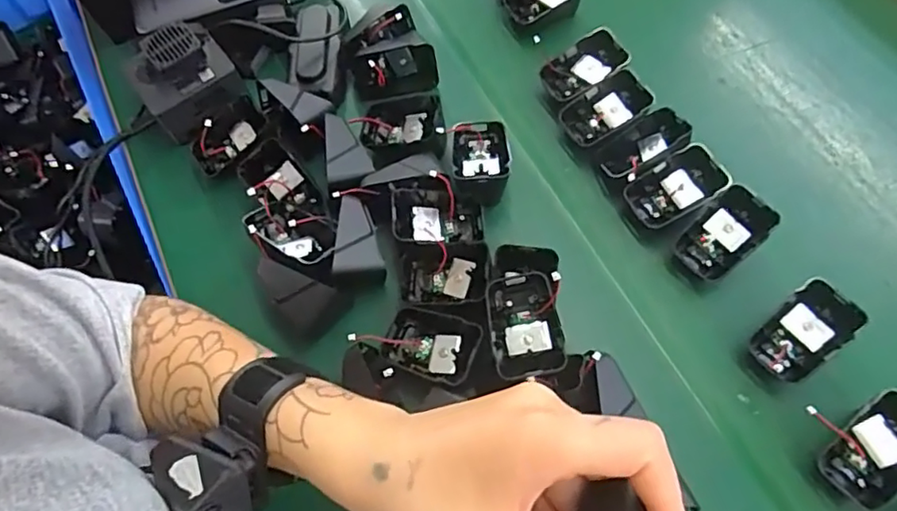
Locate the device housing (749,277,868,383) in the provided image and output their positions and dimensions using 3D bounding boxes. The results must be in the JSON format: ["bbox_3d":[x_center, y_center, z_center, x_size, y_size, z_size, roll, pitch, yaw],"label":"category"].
[{"bbox_3d":[0.241,0.052,0.395,0.068,0.014,0.041,-48,65,10],"label":"device housing"}]

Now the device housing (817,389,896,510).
[{"bbox_3d":[0.267,0.121,0.362,0.068,0.012,0.043,-47,64,10],"label":"device housing"}]

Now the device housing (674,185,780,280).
[{"bbox_3d":[0.202,-0.015,0.430,0.042,0.014,0.067,45,108,17],"label":"device housing"}]

